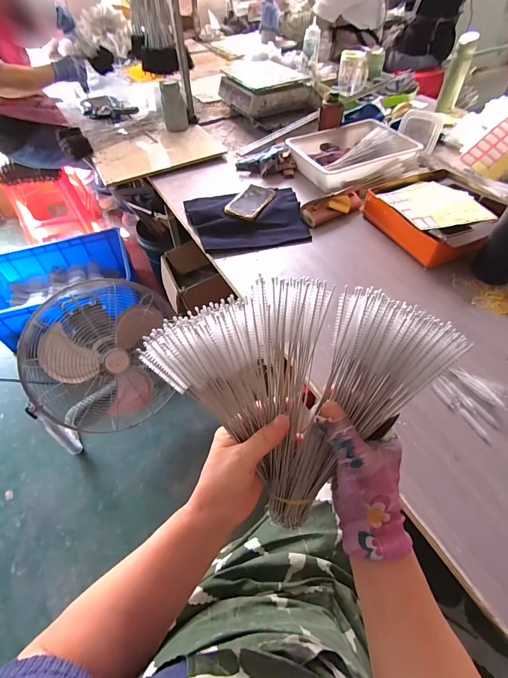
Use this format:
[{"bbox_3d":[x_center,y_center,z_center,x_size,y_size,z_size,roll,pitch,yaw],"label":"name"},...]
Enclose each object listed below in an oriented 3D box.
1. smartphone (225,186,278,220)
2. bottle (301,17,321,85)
[{"bbox_3d":[-0.006,-0.357,0.850,0.083,0.012,0.161,23,53,13],"label":"smartphone"},{"bbox_3d":[0.221,-1.110,1.273,0.062,0.151,0.075,6,53,6],"label":"bottle"}]

